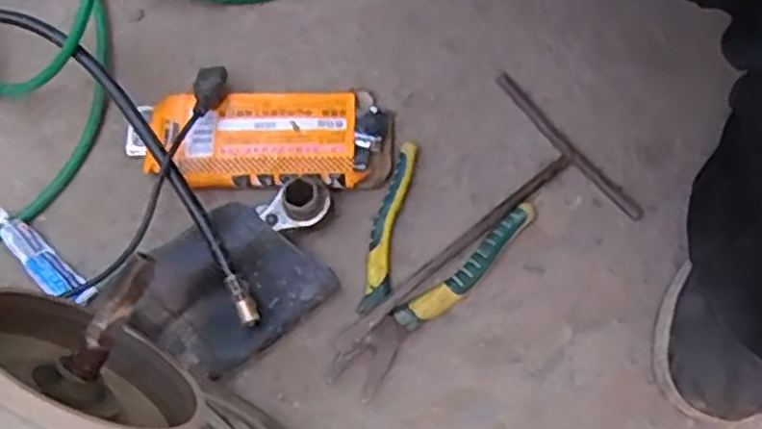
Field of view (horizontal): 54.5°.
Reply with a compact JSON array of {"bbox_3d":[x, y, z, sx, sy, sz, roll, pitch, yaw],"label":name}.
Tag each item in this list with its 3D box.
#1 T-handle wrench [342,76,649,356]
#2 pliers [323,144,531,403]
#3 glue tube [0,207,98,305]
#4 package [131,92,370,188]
[{"bbox_3d":[0.056,0.012,0.549,0.242,0.025,0.149,-38,76,-10],"label":"T-handle wrench"},{"bbox_3d":[0.030,0.048,0.540,0.104,0.021,0.180,24,75,8],"label":"pliers"},{"bbox_3d":[-0.251,0.035,0.547,0.097,0.020,0.026,38,75,13],"label":"glue tube"},{"bbox_3d":[-0.108,-0.059,0.578,0.176,0.029,0.079,0,70,1],"label":"package"}]

